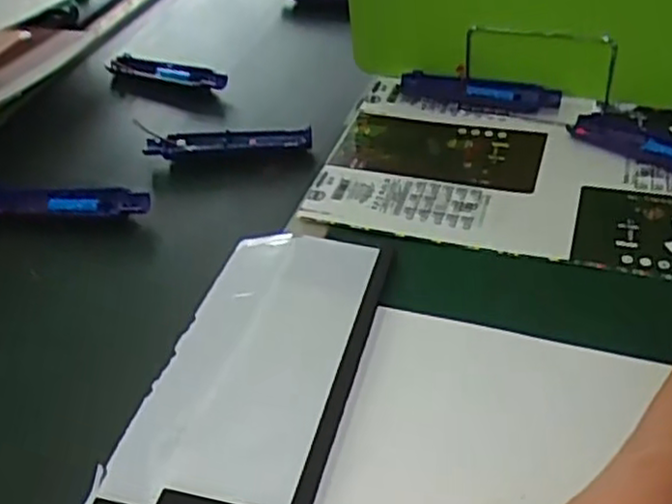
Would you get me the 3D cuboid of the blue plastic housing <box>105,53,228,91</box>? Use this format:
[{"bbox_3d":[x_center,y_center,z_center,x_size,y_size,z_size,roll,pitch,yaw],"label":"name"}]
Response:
[{"bbox_3d":[-0.211,-0.227,0.909,0.180,0.019,0.029,11,45,19],"label":"blue plastic housing"}]

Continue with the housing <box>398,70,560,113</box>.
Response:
[{"bbox_3d":[0.151,-0.170,0.763,0.165,0.017,0.032,11,45,19],"label":"housing"}]

